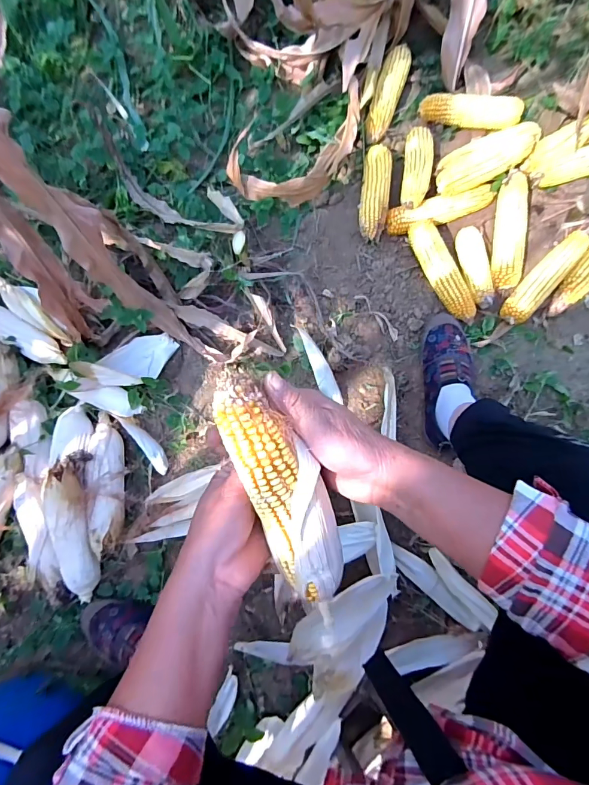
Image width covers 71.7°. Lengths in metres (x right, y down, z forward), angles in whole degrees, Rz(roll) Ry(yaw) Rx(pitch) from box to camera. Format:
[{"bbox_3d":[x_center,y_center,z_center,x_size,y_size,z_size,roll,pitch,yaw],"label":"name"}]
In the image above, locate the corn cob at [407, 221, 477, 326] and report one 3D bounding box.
[{"bbox_3d":[0.278,-0.226,0.765,0.051,0.050,0.210,-27,81,-3],"label":"corn cob"}]

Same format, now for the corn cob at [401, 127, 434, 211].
[{"bbox_3d":[0.239,-0.441,0.791,0.056,0.042,0.181,7,81,3],"label":"corn cob"}]

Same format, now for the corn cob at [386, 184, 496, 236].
[{"bbox_3d":[0.287,-0.351,0.792,0.212,0.061,0.057,-16,80,-1],"label":"corn cob"}]

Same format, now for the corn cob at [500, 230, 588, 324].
[{"bbox_3d":[0.468,-0.214,0.762,0.055,0.054,0.205,39,83,7],"label":"corn cob"}]

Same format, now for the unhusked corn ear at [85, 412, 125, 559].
[{"bbox_3d":[-0.342,0.156,0.733,0.059,0.042,0.254,-10,68,-1],"label":"unhusked corn ear"}]

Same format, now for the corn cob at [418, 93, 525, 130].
[{"bbox_3d":[0.352,-0.561,0.822,0.195,0.050,0.046,6,80,2],"label":"corn cob"}]

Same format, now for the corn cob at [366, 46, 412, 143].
[{"bbox_3d":[0.191,-0.609,0.829,0.052,0.051,0.216,19,81,5],"label":"corn cob"}]

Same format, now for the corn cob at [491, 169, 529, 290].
[{"bbox_3d":[0.400,-0.300,0.753,0.048,0.051,0.207,1,98,0],"label":"corn cob"}]

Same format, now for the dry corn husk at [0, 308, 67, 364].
[{"bbox_3d":[-0.525,-0.108,0.785,0.201,0.051,0.057,29,82,6],"label":"dry corn husk"}]

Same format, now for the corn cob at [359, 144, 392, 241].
[{"bbox_3d":[0.160,-0.392,0.806,0.058,0.048,0.185,7,81,3],"label":"corn cob"}]

